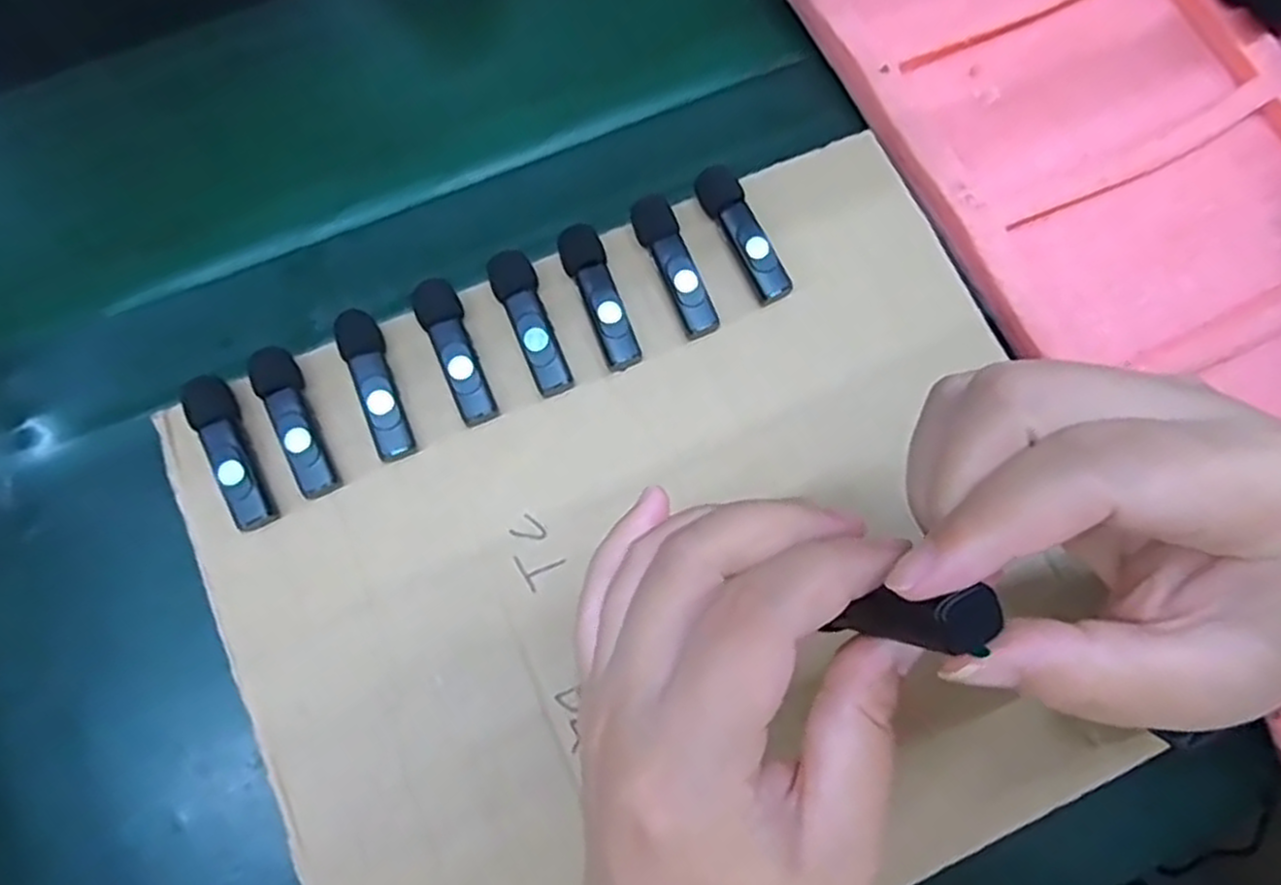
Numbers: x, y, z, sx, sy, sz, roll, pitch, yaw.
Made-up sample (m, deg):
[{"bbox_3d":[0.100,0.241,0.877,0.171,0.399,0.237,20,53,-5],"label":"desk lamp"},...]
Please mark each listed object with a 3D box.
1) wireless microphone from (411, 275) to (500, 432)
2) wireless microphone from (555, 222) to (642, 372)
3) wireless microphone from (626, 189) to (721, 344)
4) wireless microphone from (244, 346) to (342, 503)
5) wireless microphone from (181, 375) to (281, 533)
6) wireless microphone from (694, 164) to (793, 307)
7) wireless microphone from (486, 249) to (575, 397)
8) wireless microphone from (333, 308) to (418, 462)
[{"bbox_3d":[-0.078,-0.039,0.331,0.019,0.015,0.064,-26,76,-7],"label":"wireless microphone"},{"bbox_3d":[-0.018,-0.063,0.338,0.018,0.016,0.065,-21,75,-6],"label":"wireless microphone"},{"bbox_3d":[0.015,-0.078,0.342,0.018,0.016,0.065,-25,75,-7],"label":"wireless microphone"},{"bbox_3d":[-0.144,-0.010,0.321,0.018,0.015,0.067,-27,76,-8],"label":"wireless microphone"},{"bbox_3d":[-0.168,0.004,0.316,0.017,0.014,0.065,-25,75,-7],"label":"wireless microphone"},{"bbox_3d":[0.045,-0.092,0.348,0.017,0.021,0.064,-27,76,-8],"label":"wireless microphone"},{"bbox_3d":[-0.047,-0.051,0.334,0.018,0.013,0.067,-21,75,-6],"label":"wireless microphone"},{"bbox_3d":[-0.111,-0.024,0.325,0.017,0.017,0.064,-21,75,-6],"label":"wireless microphone"}]

